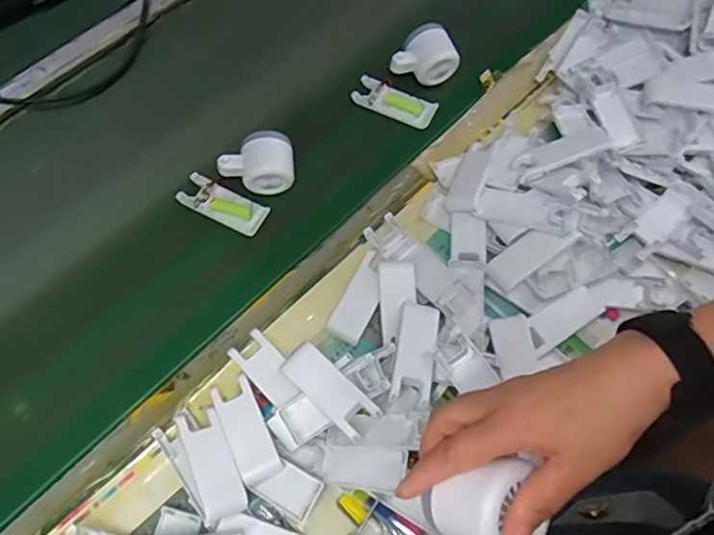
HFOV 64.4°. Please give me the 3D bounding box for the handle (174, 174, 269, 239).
[{"bbox_3d":[-0.156,-0.074,0.661,0.103,0.015,0.039,25,69,10],"label":"handle"}]

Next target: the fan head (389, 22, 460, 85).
[{"bbox_3d":[0.087,-0.270,0.719,0.081,0.048,0.055,6,67,2],"label":"fan head"}]

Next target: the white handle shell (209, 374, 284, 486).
[{"bbox_3d":[-0.106,0.155,0.546,0.038,0.018,0.099,-25,70,-11],"label":"white handle shell"}]

